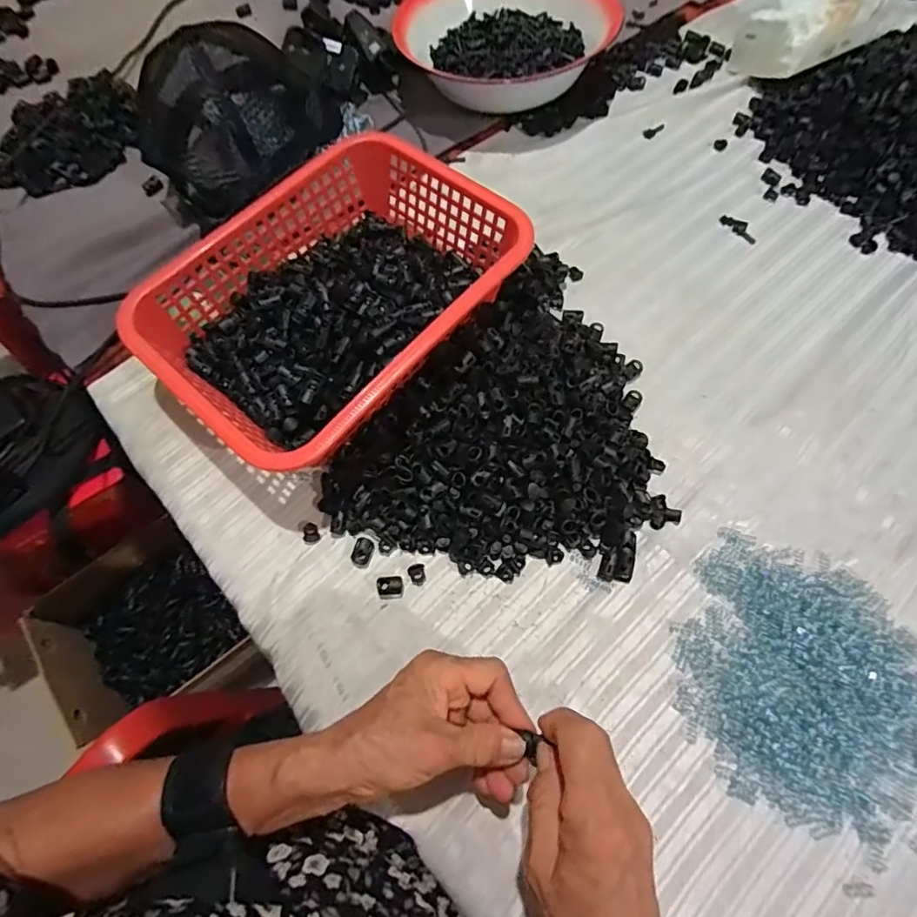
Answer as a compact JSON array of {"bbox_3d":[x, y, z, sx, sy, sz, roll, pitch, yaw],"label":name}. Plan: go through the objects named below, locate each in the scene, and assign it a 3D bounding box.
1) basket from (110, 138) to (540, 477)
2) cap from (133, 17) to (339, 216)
[{"bbox_3d":[-0.103,-0.137,0.467,0.217,0.086,0.299,40,73,16],"label":"basket"},{"bbox_3d":[-0.231,-0.371,0.551,0.139,0.118,0.230,30,70,13],"label":"cap"}]

